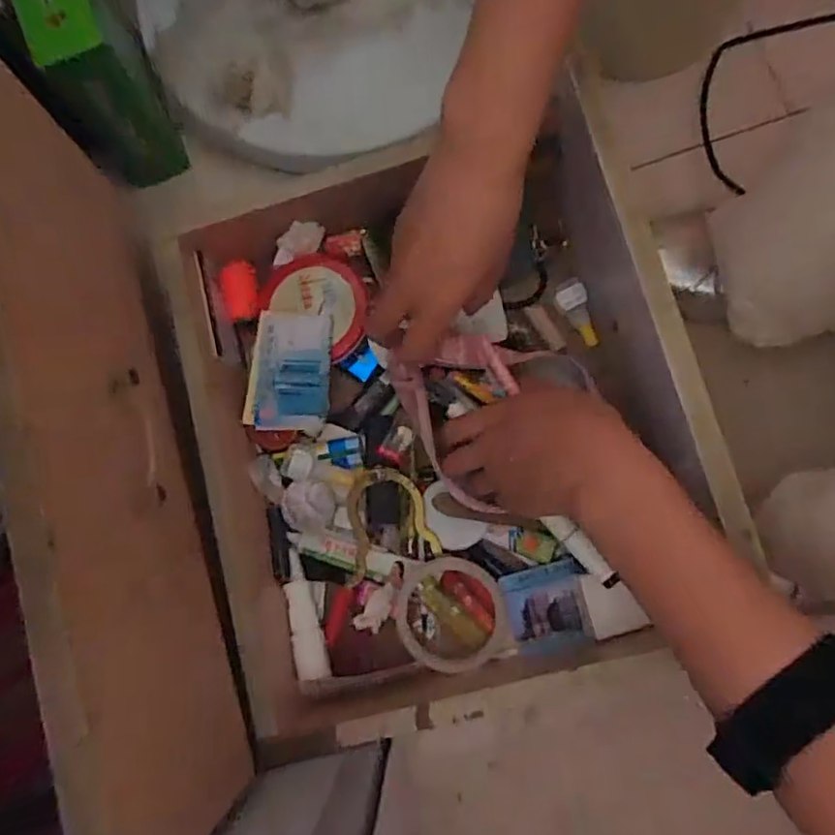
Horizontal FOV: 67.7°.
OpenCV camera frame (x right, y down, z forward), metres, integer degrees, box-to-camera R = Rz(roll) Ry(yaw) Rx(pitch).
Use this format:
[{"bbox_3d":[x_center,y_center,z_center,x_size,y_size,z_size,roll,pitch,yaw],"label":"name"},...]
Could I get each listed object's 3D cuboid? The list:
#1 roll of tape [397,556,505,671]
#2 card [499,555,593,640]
[{"bbox_3d":[0.023,0.136,0.436,0.075,0.019,0.075,-1,80,1],"label":"roll of tape"},{"bbox_3d":[0.087,0.125,0.428,0.056,0.011,0.050,-5,78,-1],"label":"card"}]

